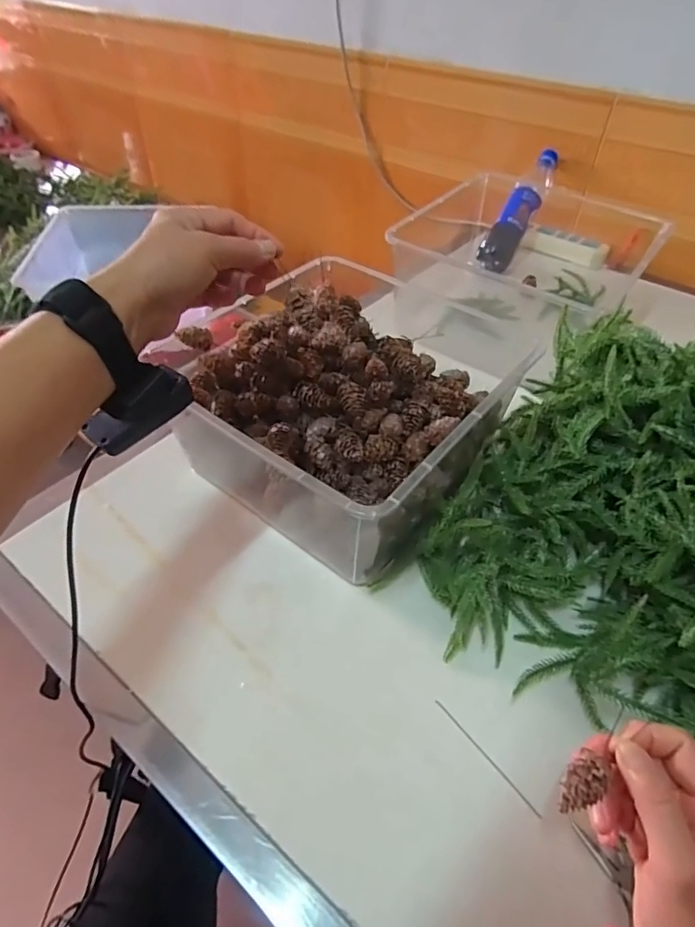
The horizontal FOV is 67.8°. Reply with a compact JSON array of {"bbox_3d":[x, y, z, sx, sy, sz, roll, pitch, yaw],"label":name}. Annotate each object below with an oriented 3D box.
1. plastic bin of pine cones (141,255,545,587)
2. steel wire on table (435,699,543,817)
[{"bbox_3d":[-0.006,-0.042,0.530,0.263,0.149,0.250,30,54,25],"label":"plastic bin of pine cones"},{"bbox_3d":[0.104,0.219,0.389,0.004,0.005,0.100,-29,54,-25],"label":"steel wire on table"}]

